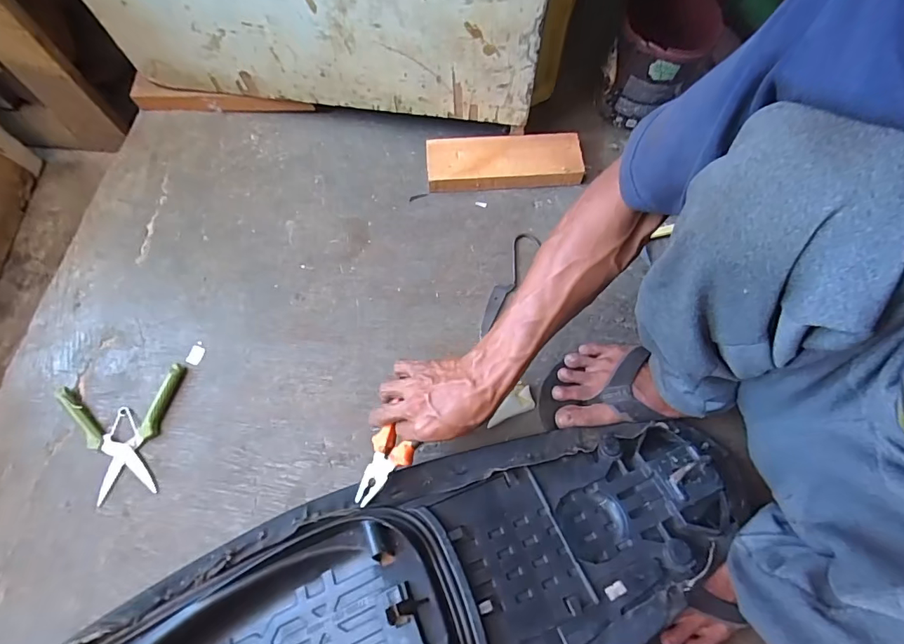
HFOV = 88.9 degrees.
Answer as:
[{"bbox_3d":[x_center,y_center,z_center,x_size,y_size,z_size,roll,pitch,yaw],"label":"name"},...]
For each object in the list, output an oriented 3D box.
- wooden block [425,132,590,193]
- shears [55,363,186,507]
[{"bbox_3d":[0.081,-0.251,0.725,0.237,0.037,0.080,-4,70,-3],"label":"wooden block"},{"bbox_3d":[-0.416,0.141,0.584,0.147,0.020,0.150,-14,71,-6],"label":"shears"}]

